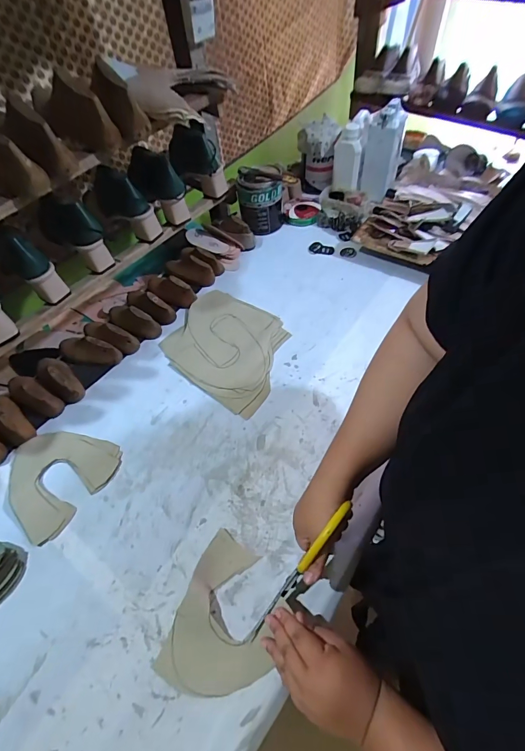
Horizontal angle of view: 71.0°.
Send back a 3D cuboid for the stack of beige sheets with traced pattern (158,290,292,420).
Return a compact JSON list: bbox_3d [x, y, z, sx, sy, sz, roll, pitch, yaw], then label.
[{"bbox_3d":[-0.070,-0.064,0.744,0.265,0.010,0.219,31,64,23],"label":"stack of beige sheets with traced pattern"}]

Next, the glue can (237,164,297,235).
[{"bbox_3d":[0.000,-0.430,0.909,0.113,0.131,0.107,-2,56,3],"label":"glue can"}]

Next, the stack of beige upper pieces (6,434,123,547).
[{"bbox_3d":[-0.343,0.159,0.615,0.164,0.009,0.173,31,64,23],"label":"stack of beige upper pieces"}]

